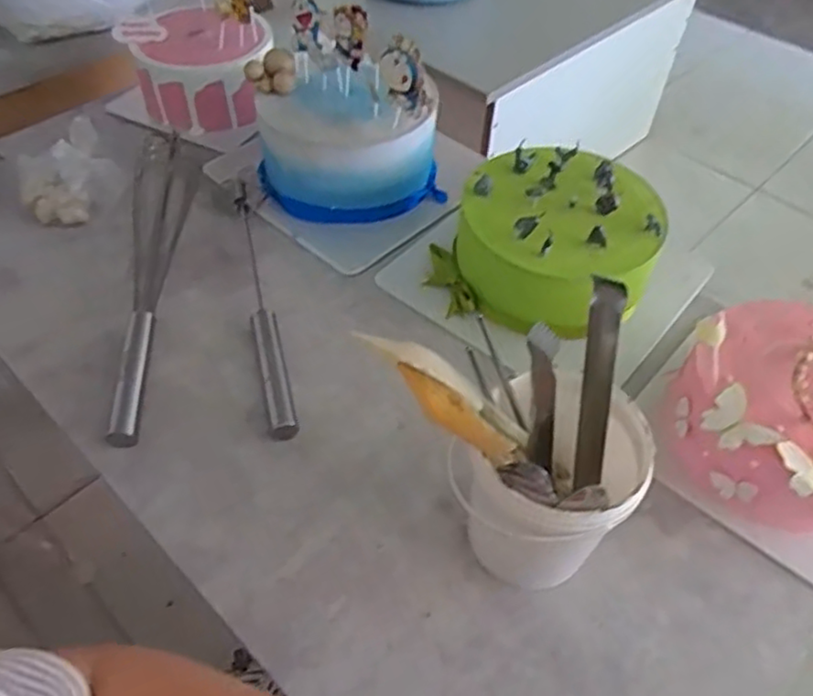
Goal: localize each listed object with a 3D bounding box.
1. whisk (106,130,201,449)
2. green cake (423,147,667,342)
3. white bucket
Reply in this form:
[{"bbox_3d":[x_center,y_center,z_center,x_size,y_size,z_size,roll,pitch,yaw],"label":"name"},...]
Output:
[{"bbox_3d":[-0.260,-0.080,0.675,0.069,0.052,0.396,-3,49,-5],"label":"whisk"},{"bbox_3d":[0.138,-0.108,0.663,0.207,0.099,0.178,18,51,13],"label":"green cake"},{"bbox_3d":[0.101,0.104,0.469,0.095,0.145,0.112,23,52,17],"label":"white bucket"}]

